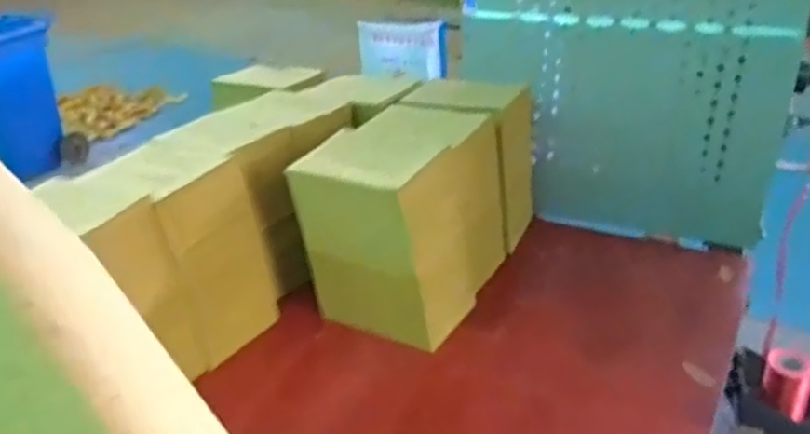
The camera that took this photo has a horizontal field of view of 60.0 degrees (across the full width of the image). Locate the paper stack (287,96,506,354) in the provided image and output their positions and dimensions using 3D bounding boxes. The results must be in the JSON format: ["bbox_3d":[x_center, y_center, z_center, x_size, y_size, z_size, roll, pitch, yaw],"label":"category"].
[{"bbox_3d":[0.002,0.001,0.898,0.186,0.213,0.241,12,31,25],"label":"paper stack"}]

